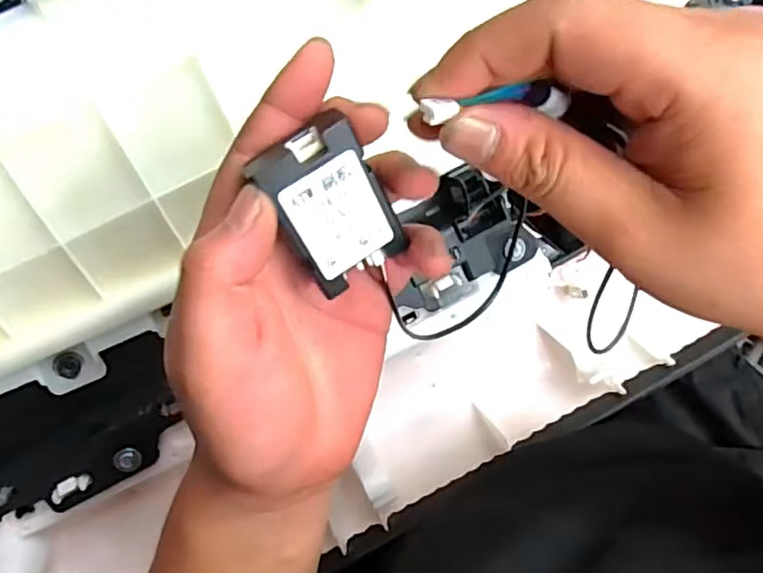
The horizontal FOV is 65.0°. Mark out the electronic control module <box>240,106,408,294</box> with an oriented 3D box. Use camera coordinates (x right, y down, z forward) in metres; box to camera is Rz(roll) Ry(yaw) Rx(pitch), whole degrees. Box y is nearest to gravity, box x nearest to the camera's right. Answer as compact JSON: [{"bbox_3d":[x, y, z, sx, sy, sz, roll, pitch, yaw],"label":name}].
[{"bbox_3d":[-0.018,-0.028,0.212,0.035,0.011,0.055,-38,126,-7],"label":"electronic control module"}]

